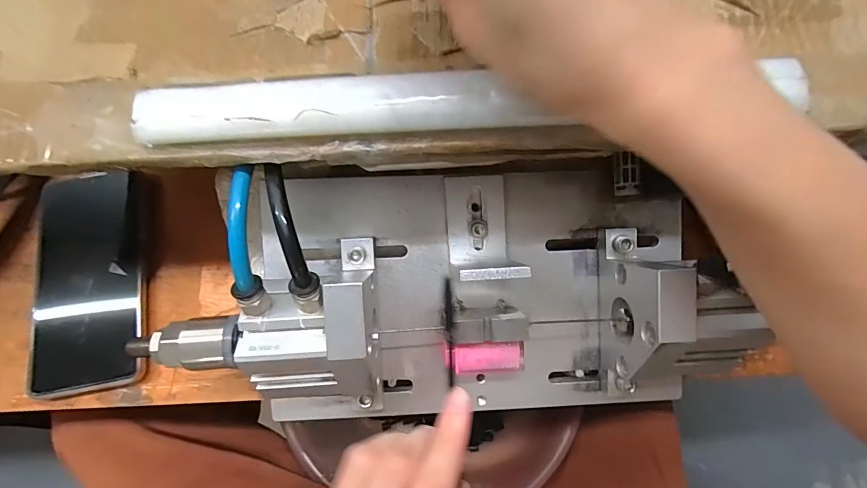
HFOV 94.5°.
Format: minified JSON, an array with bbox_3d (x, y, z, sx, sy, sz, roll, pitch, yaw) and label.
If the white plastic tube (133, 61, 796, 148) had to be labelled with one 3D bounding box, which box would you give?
[{"bbox_3d":[0.015,-0.063,0.178,0.288,0.017,0.025,-3,72,-1],"label":"white plastic tube"}]

